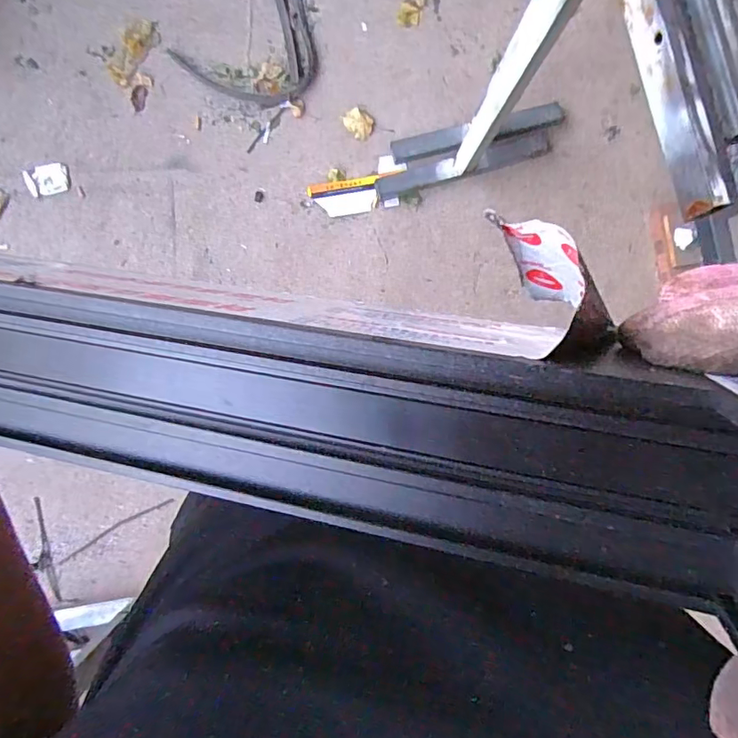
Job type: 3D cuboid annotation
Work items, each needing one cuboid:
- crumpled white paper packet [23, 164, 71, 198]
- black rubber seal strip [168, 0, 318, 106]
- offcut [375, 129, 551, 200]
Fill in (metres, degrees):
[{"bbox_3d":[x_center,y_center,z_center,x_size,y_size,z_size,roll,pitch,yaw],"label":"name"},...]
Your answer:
[{"bbox_3d":[-0.922,-0.539,1.456,0.122,0.021,0.075,-14,88,-1],"label":"crumpled white paper packet"},{"bbox_3d":[-0.263,-1.068,1.487,0.405,0.030,0.630,31,88,0],"label":"black rubber seal strip"},{"bbox_3d":[0.274,-0.585,1.458,0.517,0.030,0.060,-16,88,-2],"label":"offcut"}]

